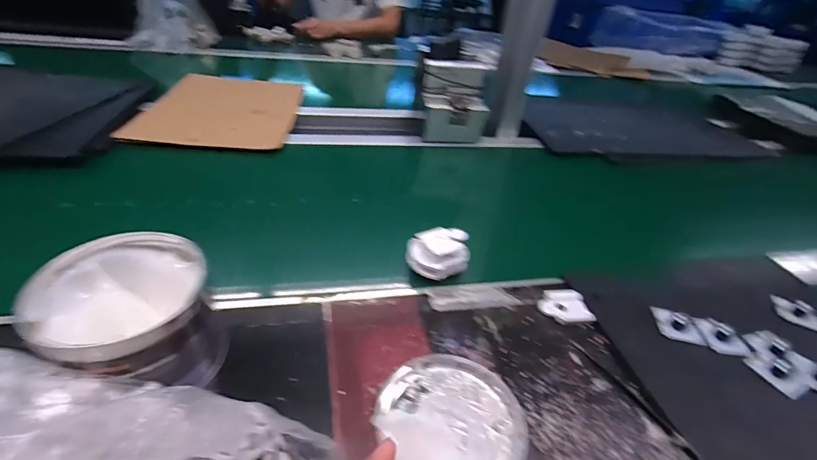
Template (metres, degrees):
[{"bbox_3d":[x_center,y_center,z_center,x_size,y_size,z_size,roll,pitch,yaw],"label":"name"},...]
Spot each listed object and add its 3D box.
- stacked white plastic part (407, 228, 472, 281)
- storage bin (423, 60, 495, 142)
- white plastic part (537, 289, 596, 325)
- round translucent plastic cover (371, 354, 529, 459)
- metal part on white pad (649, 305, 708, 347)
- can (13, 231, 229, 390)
[{"bbox_3d":[0.041,0.032,0.523,0.079,0.043,0.056,-10,41,-22],"label":"stacked white plastic part"},{"bbox_3d":[0.091,-0.262,0.837,0.134,0.137,0.082,1,38,-9],"label":"storage bin"},{"bbox_3d":[0.189,0.092,0.496,0.058,0.011,0.049,3,38,-6],"label":"white plastic part"},{"bbox_3d":[0.040,0.165,0.368,0.130,0.023,0.116,13,38,6],"label":"round translucent plastic cover"},{"bbox_3d":[0.322,0.110,0.480,0.052,0.017,0.041,12,38,6],"label":"metal part on white pad"},{"bbox_3d":[-0.241,0.083,0.361,0.124,0.103,0.121,5,38,-4],"label":"can"}]

